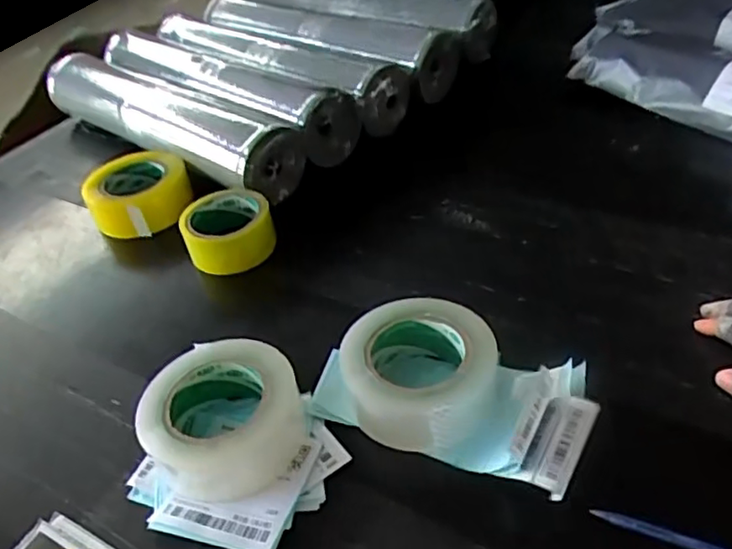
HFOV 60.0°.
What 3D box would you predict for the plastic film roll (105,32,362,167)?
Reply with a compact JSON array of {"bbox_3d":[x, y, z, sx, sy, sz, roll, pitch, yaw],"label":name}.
[{"bbox_3d":[-0.234,-0.269,0.951,0.506,0.087,0.106,27,49,36],"label":"plastic film roll"}]

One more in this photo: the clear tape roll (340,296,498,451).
[{"bbox_3d":[0.044,0.080,0.516,0.119,0.053,0.117,-4,38,3],"label":"clear tape roll"}]

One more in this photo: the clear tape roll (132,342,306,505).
[{"bbox_3d":[-0.113,0.113,0.509,0.121,0.056,0.123,-4,38,3],"label":"clear tape roll"}]

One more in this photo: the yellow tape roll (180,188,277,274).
[{"bbox_3d":[-0.153,-0.048,0.714,0.099,0.055,0.098,-13,38,-8],"label":"yellow tape roll"}]

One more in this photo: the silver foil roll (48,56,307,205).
[{"bbox_3d":[-0.283,-0.208,0.899,0.503,0.083,0.084,26,49,35],"label":"silver foil roll"}]

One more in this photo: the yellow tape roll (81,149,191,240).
[{"bbox_3d":[-0.286,-0.104,0.798,0.122,0.055,0.125,-4,38,3],"label":"yellow tape roll"}]

